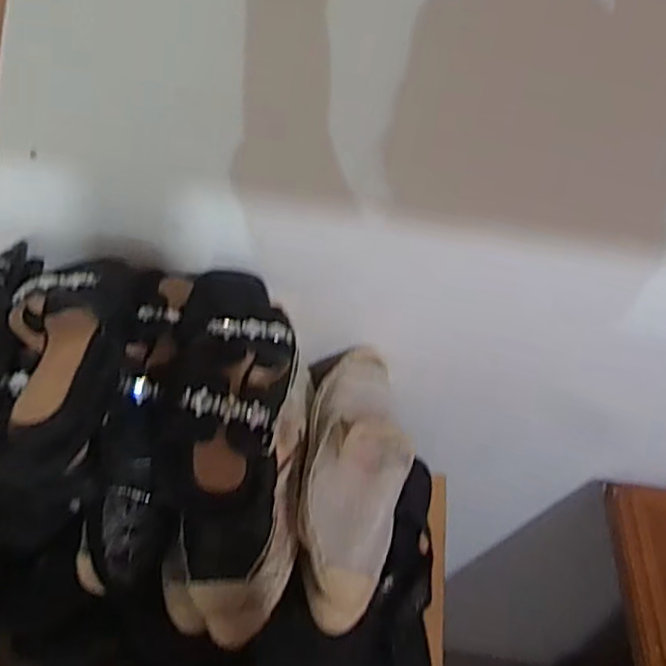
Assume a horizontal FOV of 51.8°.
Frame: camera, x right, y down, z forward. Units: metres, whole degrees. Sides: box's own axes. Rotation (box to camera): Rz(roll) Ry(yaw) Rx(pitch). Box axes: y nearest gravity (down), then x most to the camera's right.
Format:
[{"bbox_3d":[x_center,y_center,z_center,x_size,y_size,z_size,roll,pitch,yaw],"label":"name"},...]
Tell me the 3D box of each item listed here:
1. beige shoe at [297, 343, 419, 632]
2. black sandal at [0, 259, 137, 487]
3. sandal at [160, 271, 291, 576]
[{"bbox_3d":[0.022,0.132,0.696,0.103,0.089,0.302,5,47,-3],"label":"beige shoe"},{"bbox_3d":[-0.244,0.008,0.624,0.102,0.062,0.252,1,48,-6],"label":"black sandal"},{"bbox_3d":[-0.096,0.072,0.644,0.115,0.095,0.303,3,66,-5],"label":"sandal"}]

